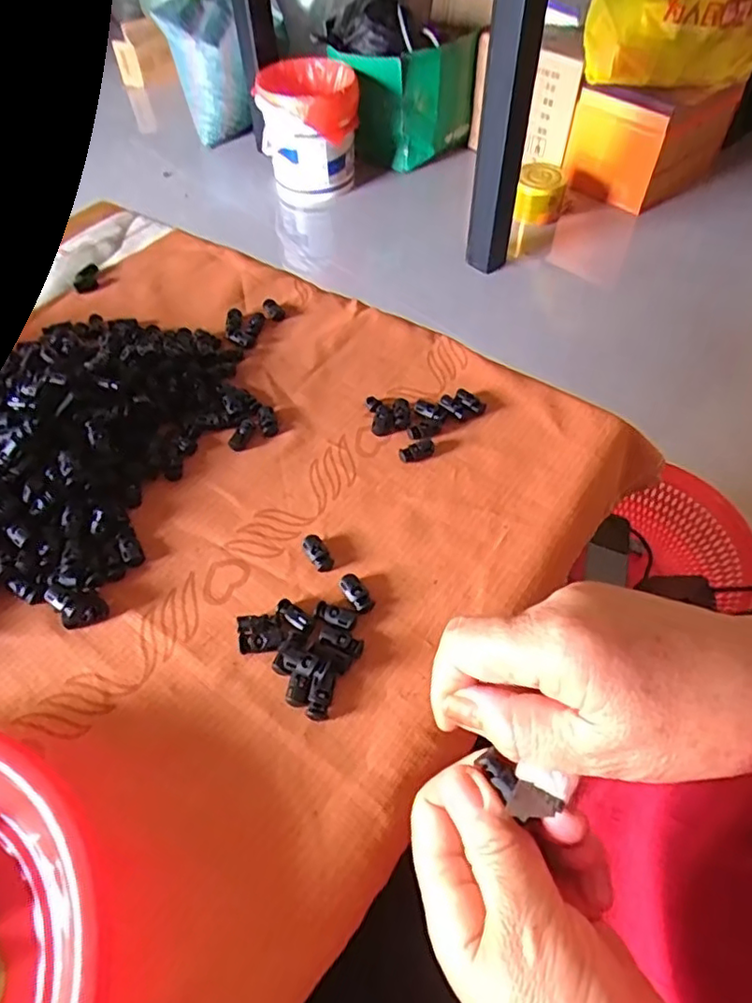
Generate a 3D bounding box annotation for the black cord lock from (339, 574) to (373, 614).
[{"bbox_3d":[-0.013,0.060,0.393,0.013,0.008,0.030,-26,57,-16],"label":"black cord lock"}]

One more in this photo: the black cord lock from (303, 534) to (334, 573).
[{"bbox_3d":[-0.041,0.035,0.413,0.014,0.008,0.030,-25,57,-16],"label":"black cord lock"}]

